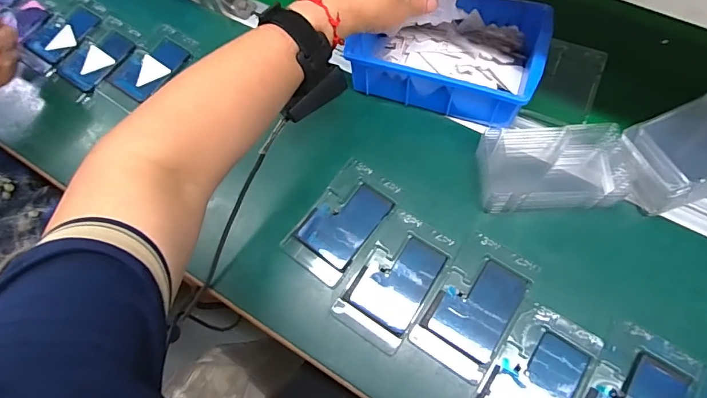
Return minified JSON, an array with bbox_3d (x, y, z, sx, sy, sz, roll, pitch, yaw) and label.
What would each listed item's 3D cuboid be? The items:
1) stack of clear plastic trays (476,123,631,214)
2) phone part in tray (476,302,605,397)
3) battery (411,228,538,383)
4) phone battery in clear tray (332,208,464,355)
[{"bbox_3d":[0.195,-0.031,0.430,0.132,0.053,0.084,-1,68,4],"label":"stack of clear plastic trays"},{"bbox_3d":[0.160,0.161,0.376,0.070,0.009,0.126,30,75,17],"label":"phone part in tray"},{"bbox_3d":[0.116,0.099,0.402,0.074,0.007,0.126,31,79,17],"label":"battery"},{"bbox_3d":[0.042,0.079,0.418,0.074,0.010,0.127,32,76,15],"label":"phone battery in clear tray"}]

